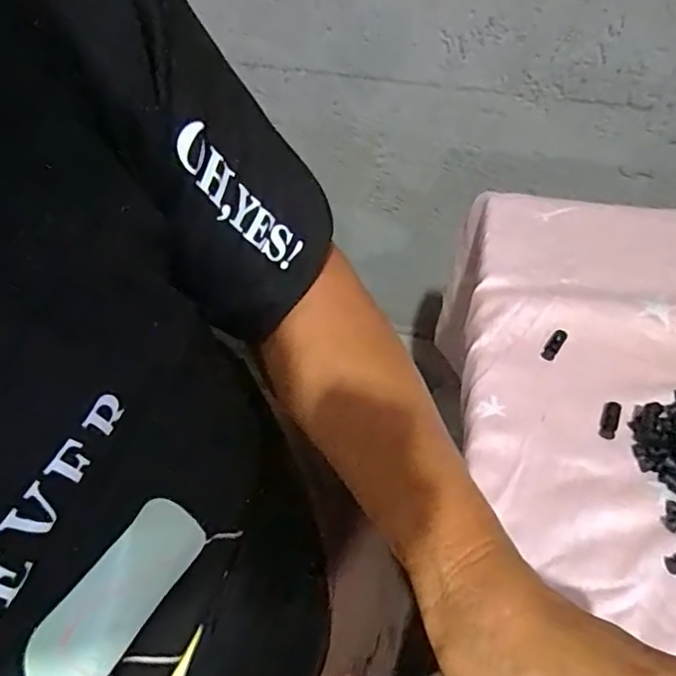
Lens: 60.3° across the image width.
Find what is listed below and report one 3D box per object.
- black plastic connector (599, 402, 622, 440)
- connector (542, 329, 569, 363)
[{"bbox_3d":[0.175,0.053,0.374,0.010,0.004,0.025,17,66,15],"label":"black plastic connector"},{"bbox_3d":[0.154,0.005,0.415,0.011,0.007,0.026,32,59,25],"label":"connector"}]

